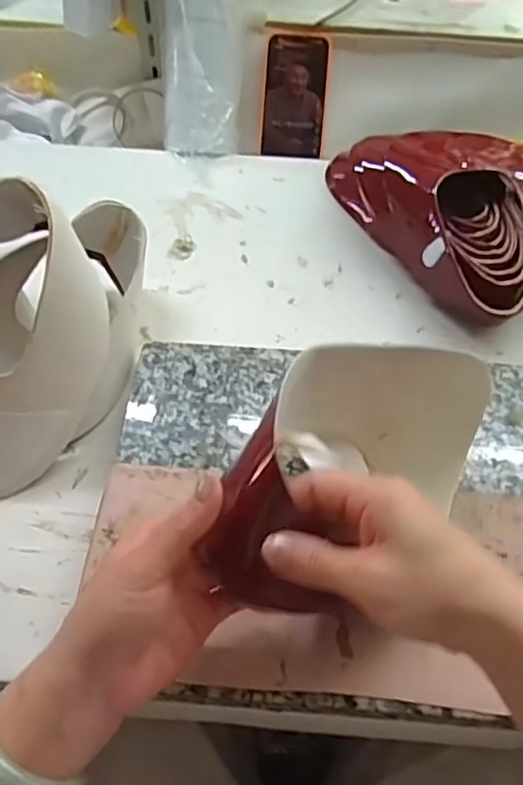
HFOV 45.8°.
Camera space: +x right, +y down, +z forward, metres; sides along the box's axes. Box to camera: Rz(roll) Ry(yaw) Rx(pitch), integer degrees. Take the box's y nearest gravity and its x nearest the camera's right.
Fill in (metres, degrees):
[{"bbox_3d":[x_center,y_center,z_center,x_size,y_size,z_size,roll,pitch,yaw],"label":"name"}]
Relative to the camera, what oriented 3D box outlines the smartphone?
[{"bbox_3d":[0.043,-0.371,0.771,0.079,0.007,0.147,6,97,3],"label":"smartphone"}]

